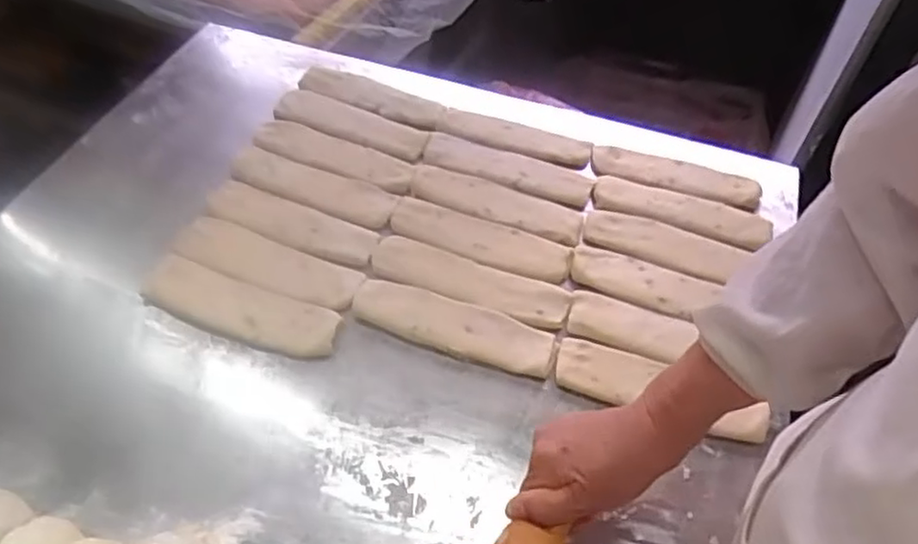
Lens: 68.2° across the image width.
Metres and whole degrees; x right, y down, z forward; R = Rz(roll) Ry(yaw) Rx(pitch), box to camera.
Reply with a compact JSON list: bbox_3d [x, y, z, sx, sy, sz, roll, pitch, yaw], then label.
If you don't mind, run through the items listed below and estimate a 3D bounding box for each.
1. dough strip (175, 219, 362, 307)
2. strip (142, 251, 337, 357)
[{"bbox_3d":[-0.187,-0.010,0.671,0.182,0.014,0.059,18,53,11],"label":"dough strip"},{"bbox_3d":[-0.205,0.032,0.634,0.183,0.013,0.057,15,52,9],"label":"strip"}]

